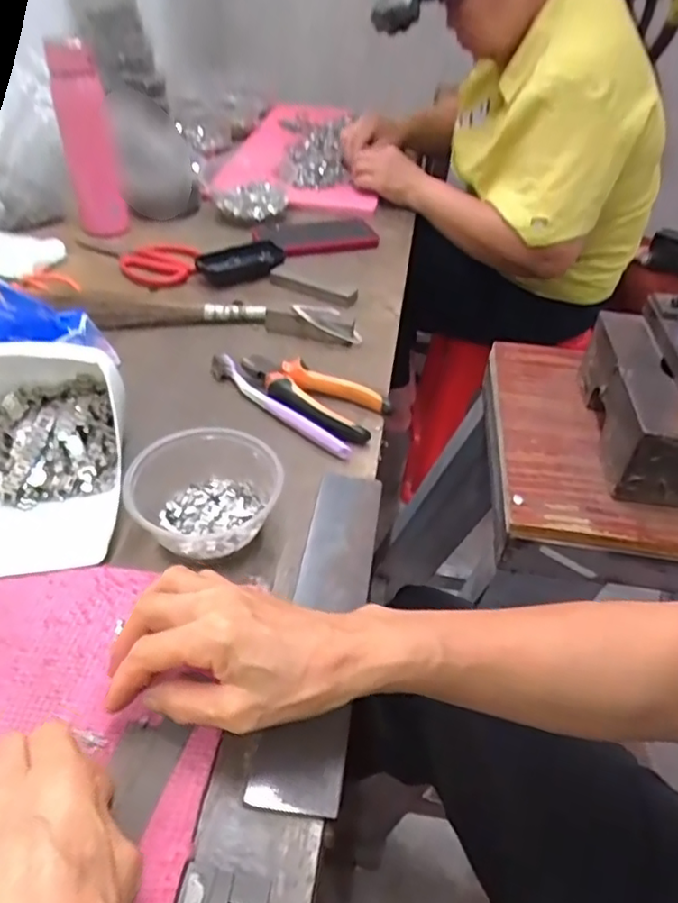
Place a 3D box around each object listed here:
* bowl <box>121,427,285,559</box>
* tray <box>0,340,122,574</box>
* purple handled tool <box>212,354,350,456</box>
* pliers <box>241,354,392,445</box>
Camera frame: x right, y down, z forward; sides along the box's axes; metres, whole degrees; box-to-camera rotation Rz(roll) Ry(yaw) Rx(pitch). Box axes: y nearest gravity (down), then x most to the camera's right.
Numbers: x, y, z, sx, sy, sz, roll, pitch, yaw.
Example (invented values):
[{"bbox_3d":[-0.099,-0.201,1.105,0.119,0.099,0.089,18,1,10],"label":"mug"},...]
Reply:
[{"bbox_3d":[-0.098,0.029,0.446,0.106,0.052,0.096,-15,45,-19],"label":"bowl"},{"bbox_3d":[-0.244,-0.005,0.444,0.158,0.080,0.174,-4,43,-8],"label":"tray"},{"bbox_3d":[-0.059,-0.044,0.562,0.185,0.019,0.018,36,49,28],"label":"purple handled tool"},{"bbox_3d":[-0.031,-0.051,0.564,0.148,0.027,0.067,19,44,17],"label":"pliers"}]

